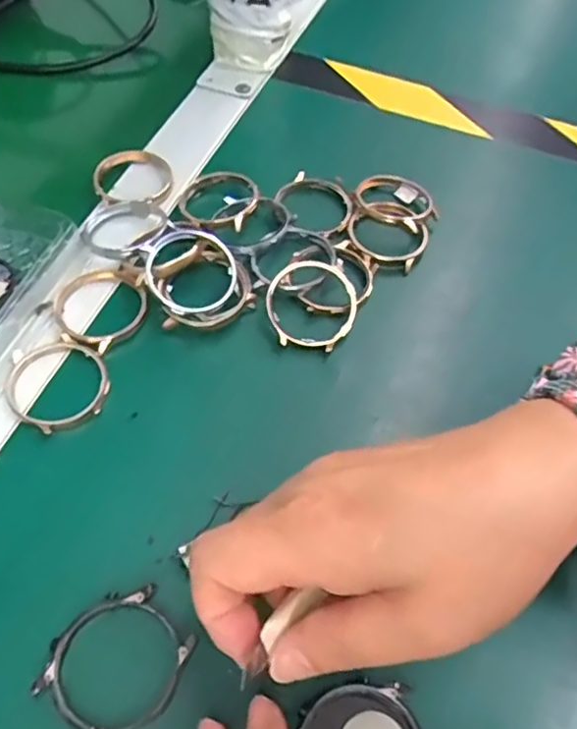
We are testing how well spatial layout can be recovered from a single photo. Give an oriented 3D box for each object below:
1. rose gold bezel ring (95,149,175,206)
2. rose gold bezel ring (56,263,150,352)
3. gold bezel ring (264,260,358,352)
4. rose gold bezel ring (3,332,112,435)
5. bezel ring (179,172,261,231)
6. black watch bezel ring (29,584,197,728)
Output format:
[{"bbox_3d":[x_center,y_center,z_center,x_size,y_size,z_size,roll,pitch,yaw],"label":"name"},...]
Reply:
[{"bbox_3d":[-0.091,-0.111,0.373,0.046,0.009,0.038,-11,57,-10],"label":"rose gold bezel ring"},{"bbox_3d":[-0.093,-0.027,0.320,0.046,0.009,0.045,1,56,-1],"label":"rose gold bezel ring"},{"bbox_3d":[0.013,-0.030,0.323,0.047,0.007,0.048,2,75,-7],"label":"gold bezel ring"},{"bbox_3d":[-0.108,0.009,0.295,0.045,0.009,0.047,1,56,-1],"label":"rose gold bezel ring"},{"bbox_3d":[-0.039,-0.095,0.365,0.045,0.012,0.044,1,56,-1],"label":"bezel ring"},{"bbox_3d":[-0.063,0.111,0.234,0.053,0.007,0.045,-36,64,-23],"label":"black watch bezel ring"}]

